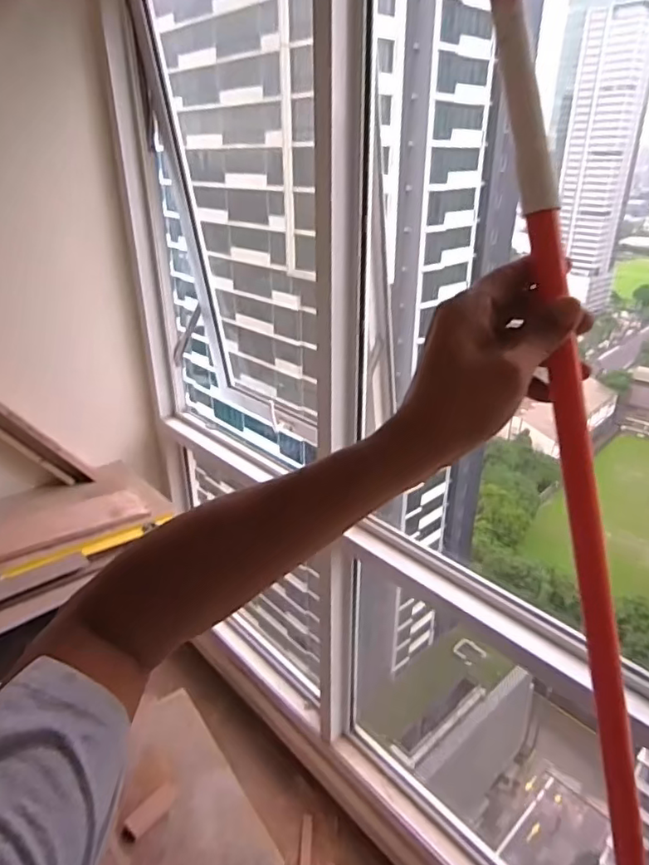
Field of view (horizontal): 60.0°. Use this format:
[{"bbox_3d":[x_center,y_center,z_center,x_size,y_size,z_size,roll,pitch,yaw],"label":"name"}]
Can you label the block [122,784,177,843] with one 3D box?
[{"bbox_3d":[-0.363,0.793,1.175,0.045,0.014,0.127,17,31,32],"label":"block"}]

